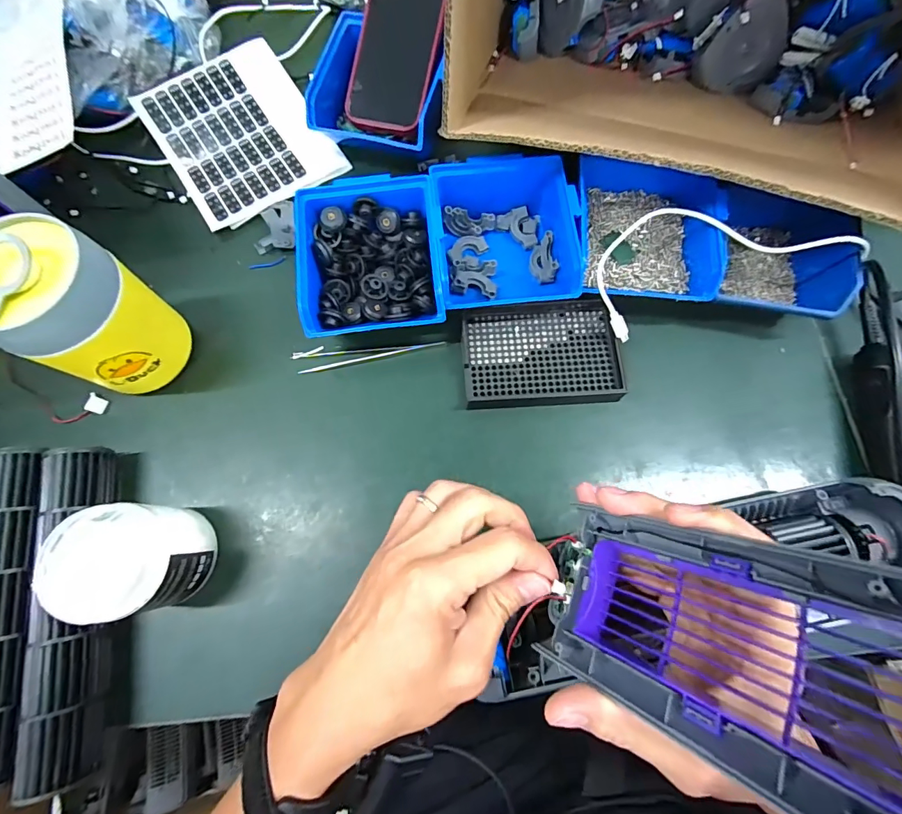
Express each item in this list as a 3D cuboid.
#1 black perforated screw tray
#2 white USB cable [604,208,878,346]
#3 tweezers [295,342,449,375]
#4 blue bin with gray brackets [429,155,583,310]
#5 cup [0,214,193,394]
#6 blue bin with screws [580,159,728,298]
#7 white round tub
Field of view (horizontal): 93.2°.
[{"bbox_3d":[0.078,-0.048,0.378,0.132,0.017,0.096,-4,78,0],"label":"black perforated screw tray"},{"bbox_3d":[0.217,-0.128,0.343,0.205,0.023,0.091,-19,96,4],"label":"white USB cable"},{"bbox_3d":[-0.075,-0.052,0.384,0.134,0.007,0.021,-12,78,-2],"label":"tweezers"},{"bbox_3d":[0.047,-0.150,0.379,0.119,0.064,0.138,-7,74,3],"label":"blue bin with gray brackets"},{"bbox_3d":[-0.270,-0.066,0.330,0.080,0.138,0.089,16,77,9],"label":"cup"},{"bbox_3d":[0.171,-0.157,0.378,0.114,0.054,0.135,4,75,6],"label":"blue bin with screws"},{"bbox_3d":[-0.222,0.107,0.308,0.072,0.085,0.069,0,74,0],"label":"white round tub"}]

